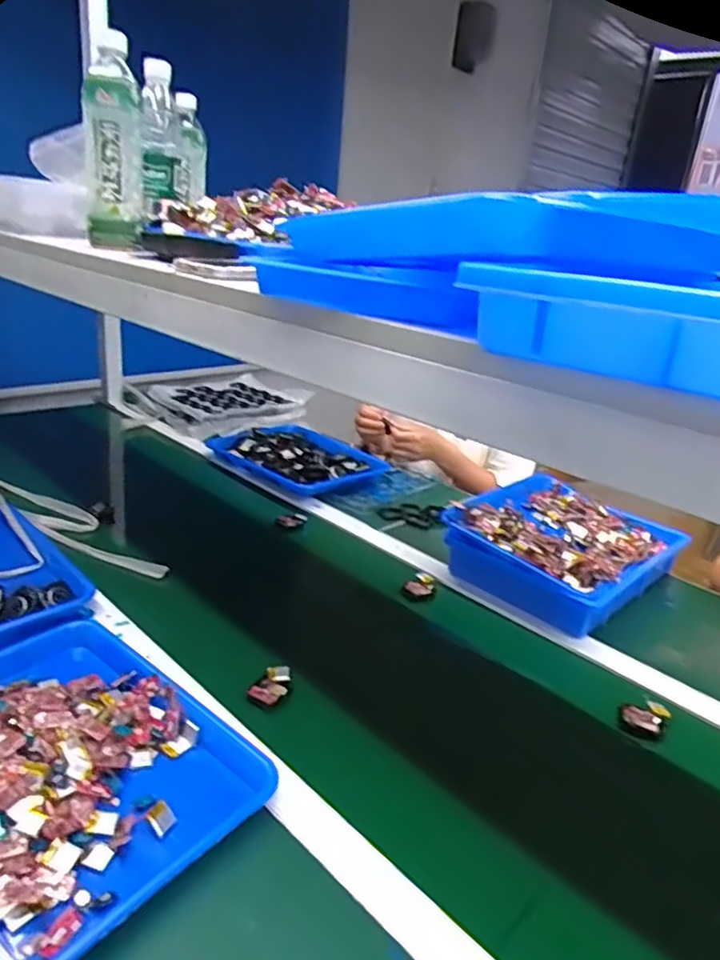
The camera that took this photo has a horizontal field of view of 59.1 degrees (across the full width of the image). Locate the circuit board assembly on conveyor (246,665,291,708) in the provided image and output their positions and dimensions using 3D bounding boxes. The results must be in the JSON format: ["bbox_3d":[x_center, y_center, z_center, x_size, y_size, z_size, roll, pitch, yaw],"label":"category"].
[{"bbox_3d":[-0.095,0.223,0.690,0.033,0.009,0.053,32,40,12],"label":"circuit board assembly on conveyor"}]

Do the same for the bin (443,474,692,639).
[{"bbox_3d":[0.316,0.105,0.995,0.337,0.095,0.252,-15,29,-42],"label":"bin"}]

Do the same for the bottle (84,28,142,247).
[{"bbox_3d":[-0.269,-0.361,0.691,0.057,0.198,0.059,0,24,-19],"label":"bottle"}]

